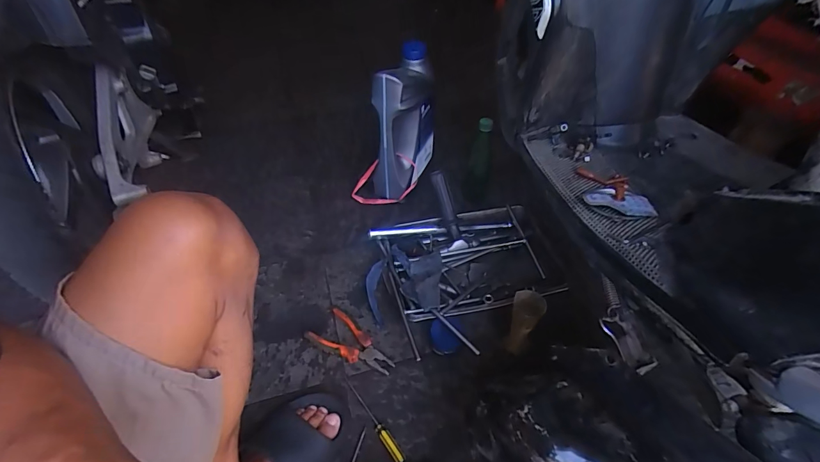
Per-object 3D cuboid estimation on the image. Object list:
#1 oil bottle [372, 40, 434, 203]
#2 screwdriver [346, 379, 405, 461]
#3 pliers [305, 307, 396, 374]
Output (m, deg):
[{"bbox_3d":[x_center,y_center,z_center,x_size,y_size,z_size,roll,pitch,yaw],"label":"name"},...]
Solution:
[{"bbox_3d":[-0.016,-0.239,0.935,0.090,0.316,0.175,19,50,19],"label":"oil bottle"},{"bbox_3d":[-0.062,0.306,0.642,0.015,0.019,0.159,-31,53,-25],"label":"screwdriver"},{"bbox_3d":[-0.105,0.210,0.728,0.161,0.019,0.072,28,53,26],"label":"pliers"}]

